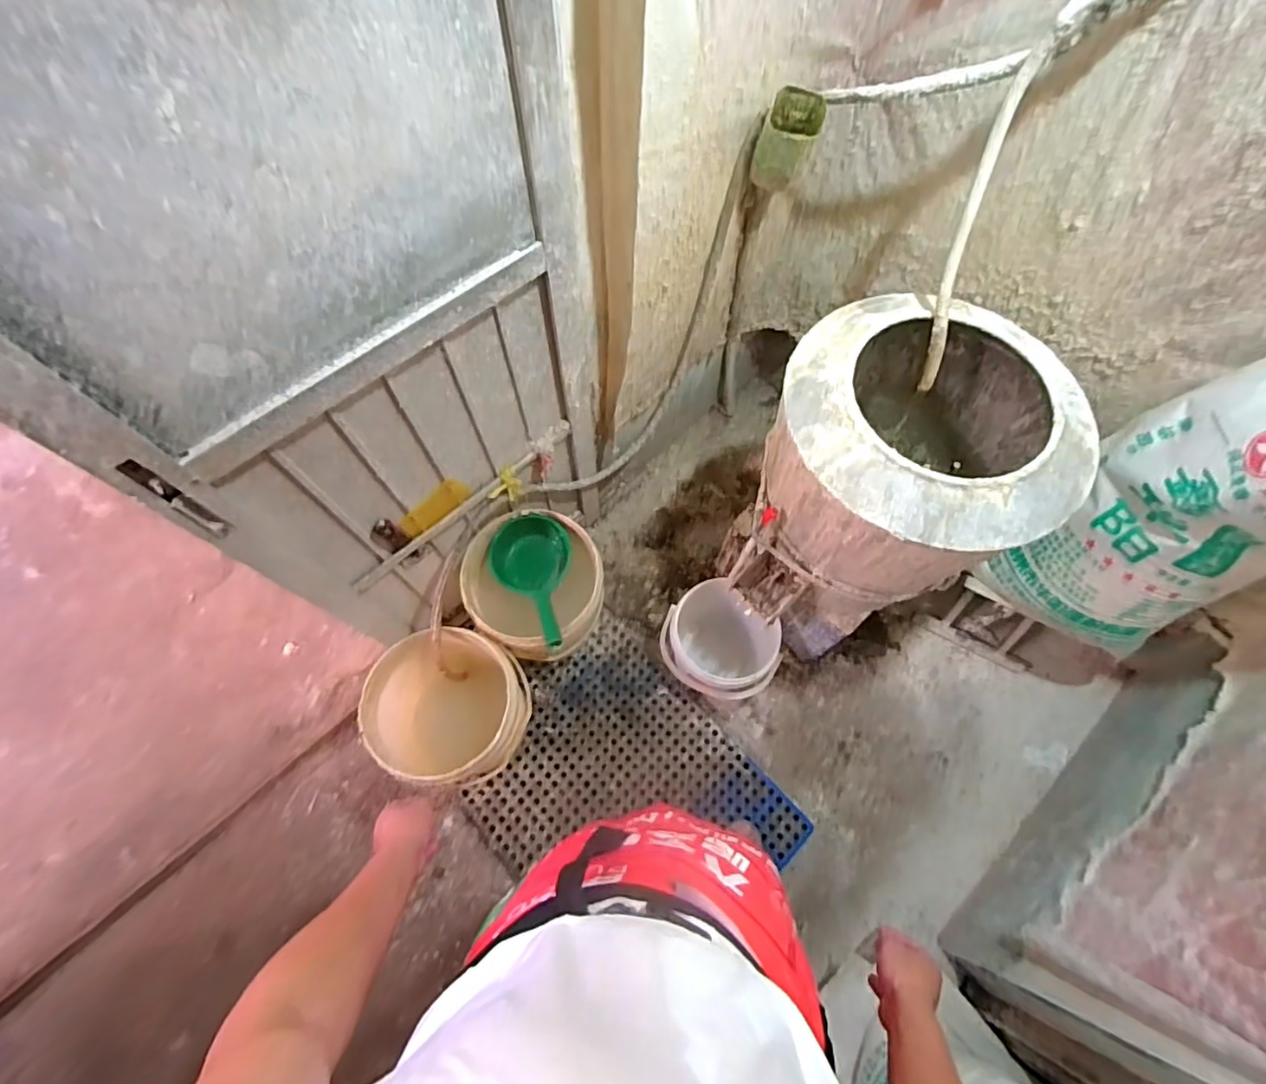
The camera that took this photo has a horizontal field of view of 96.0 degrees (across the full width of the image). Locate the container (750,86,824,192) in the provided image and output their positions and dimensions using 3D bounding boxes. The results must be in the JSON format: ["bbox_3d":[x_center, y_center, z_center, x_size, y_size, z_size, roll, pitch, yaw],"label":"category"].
[{"bbox_3d":[0.272,-0.703,1.016,0.105,0.140,0.078,11,67,5],"label":"container"}]

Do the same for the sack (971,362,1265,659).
[{"bbox_3d":[1.026,-0.061,1.033,0.347,0.687,0.286,24,69,11],"label":"sack"}]

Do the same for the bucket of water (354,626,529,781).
[{"bbox_3d":[-0.408,0.400,1.343,0.289,0.375,0.311,0,66,1],"label":"bucket of water"}]

